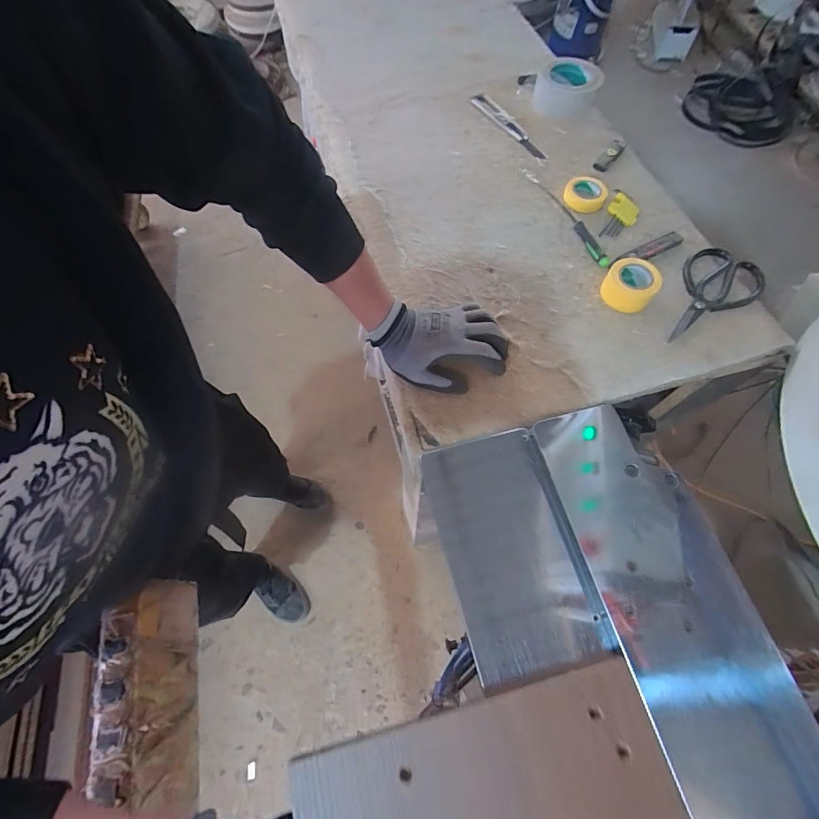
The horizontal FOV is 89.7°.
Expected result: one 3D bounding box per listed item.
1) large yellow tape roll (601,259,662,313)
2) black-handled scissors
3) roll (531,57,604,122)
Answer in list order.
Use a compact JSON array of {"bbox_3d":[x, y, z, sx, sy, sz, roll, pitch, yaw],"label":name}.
[{"bbox_3d":[0.299,-0.169,0.558,0.060,0.040,0.066,-1,66,1],"label":"large yellow tape roll"},{"bbox_3d":[0.402,-0.157,0.556,0.177,0.019,0.096,-41,71,-15],"label":"black-handled scissors"},{"bbox_3d":[0.285,-0.588,0.752,0.111,0.048,0.110,-1,66,1],"label":"roll"}]

